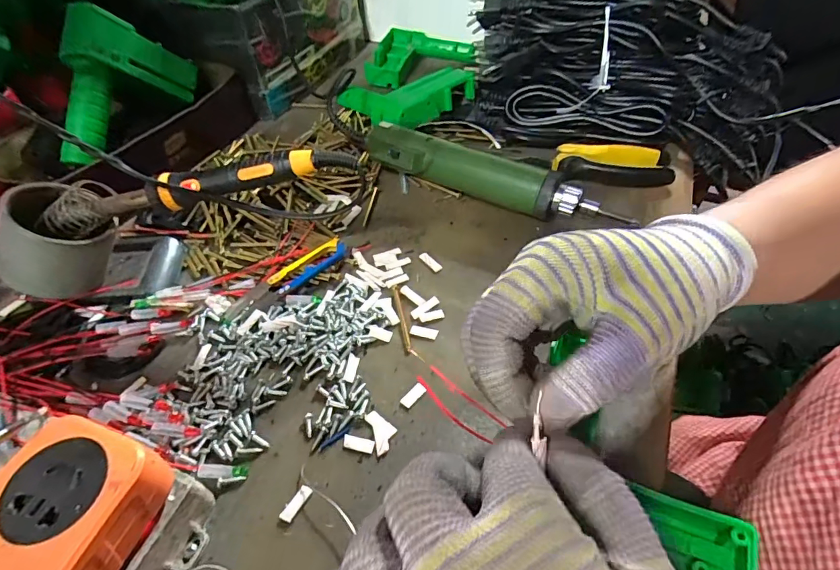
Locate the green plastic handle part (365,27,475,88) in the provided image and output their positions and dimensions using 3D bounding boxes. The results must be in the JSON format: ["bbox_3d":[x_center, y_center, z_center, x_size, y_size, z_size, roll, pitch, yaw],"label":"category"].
[{"bbox_3d":[-0.001,-0.313,0.615,0.138,0.031,0.108,-3,47,0],"label":"green plastic handle part"}]

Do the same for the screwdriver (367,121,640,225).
[{"bbox_3d":[0.062,-0.094,0.404,0.239,0.042,0.035,20,51,20],"label":"screwdriver"}]

